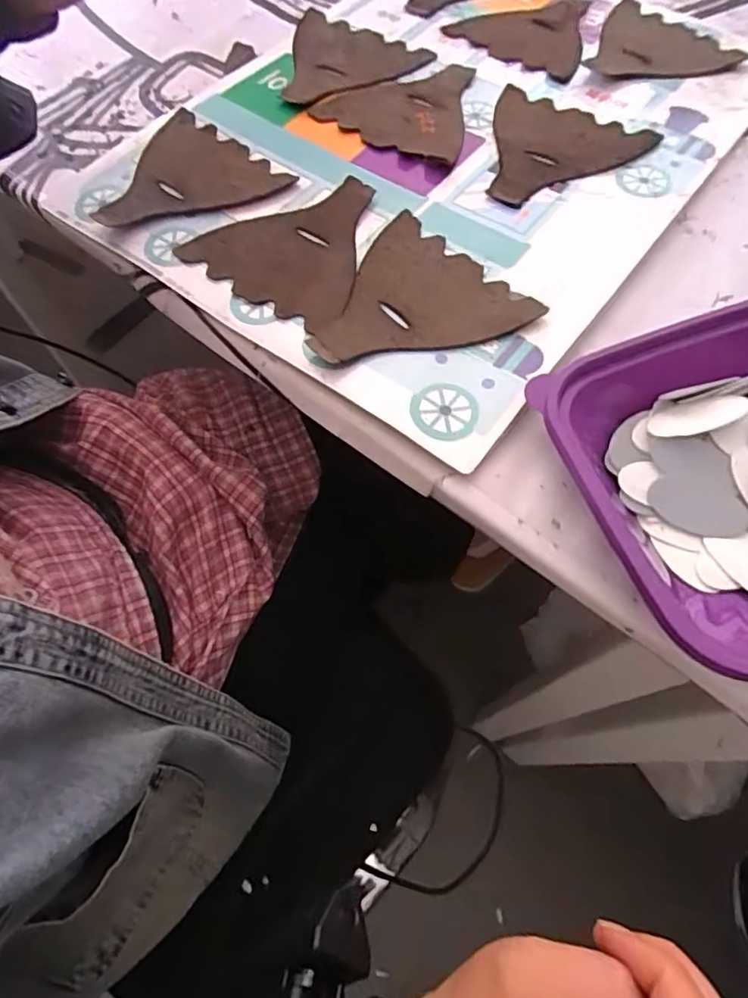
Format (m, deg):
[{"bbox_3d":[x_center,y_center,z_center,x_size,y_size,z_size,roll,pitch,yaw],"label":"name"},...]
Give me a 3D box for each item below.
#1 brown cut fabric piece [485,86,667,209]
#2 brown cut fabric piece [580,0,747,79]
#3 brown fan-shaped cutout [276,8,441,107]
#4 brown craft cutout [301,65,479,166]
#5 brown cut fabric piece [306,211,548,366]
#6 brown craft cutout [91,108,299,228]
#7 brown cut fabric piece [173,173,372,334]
[{"bbox_3d":[0.135,-0.287,0.446,0.141,0.006,0.119,-24,67,-11],"label":"brown cut fabric piece"},{"bbox_3d":[0.258,-0.395,0.495,0.119,0.007,0.127,23,67,11],"label":"brown cut fabric piece"},{"bbox_3d":[-0.036,-0.396,0.502,0.136,0.004,0.122,-34,69,-14],"label":"brown fan-shaped cutout"},{"bbox_3d":[0.027,-0.330,0.467,0.127,0.005,0.123,25,67,12],"label":"brown craft cutout"},{"bbox_3d":[0.017,-0.127,0.366,0.129,0.007,0.123,-33,66,-15],"label":"brown cut fabric piece"},{"bbox_3d":[-0.127,-0.247,0.429,0.124,0.005,0.132,8,65,5],"label":"brown craft cutout"},{"bbox_3d":[-0.046,-0.181,0.398,0.126,0.009,0.129,35,70,16],"label":"brown cut fabric piece"}]

